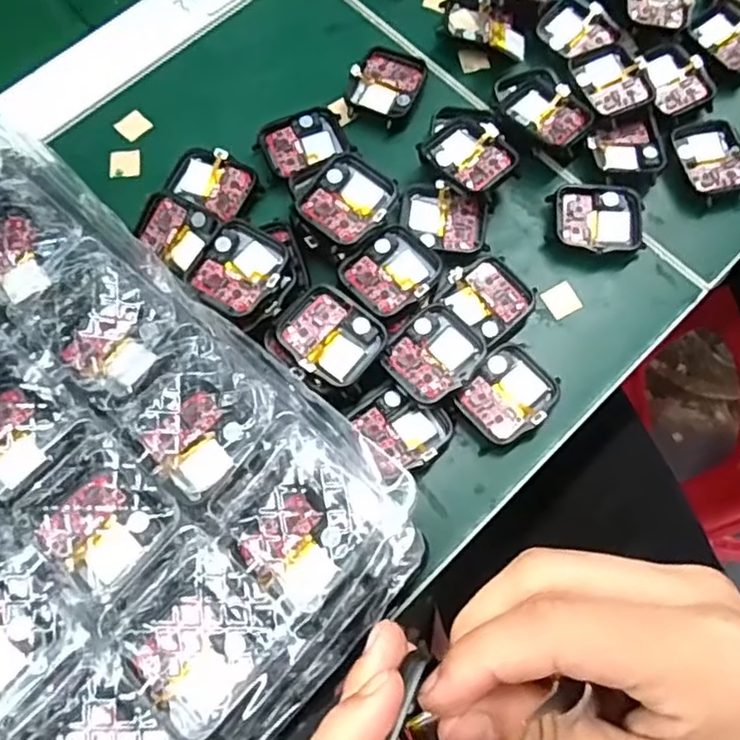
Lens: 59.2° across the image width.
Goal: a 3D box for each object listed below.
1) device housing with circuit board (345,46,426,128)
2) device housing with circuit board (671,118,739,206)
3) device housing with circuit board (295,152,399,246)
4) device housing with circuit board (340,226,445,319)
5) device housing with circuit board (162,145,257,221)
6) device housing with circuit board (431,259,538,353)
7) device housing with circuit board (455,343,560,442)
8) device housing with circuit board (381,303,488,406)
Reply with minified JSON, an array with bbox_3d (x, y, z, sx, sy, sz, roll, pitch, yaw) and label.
[{"bbox_3d":[0.009,-0.154,0.353,0.035,0.013,0.045,21,72,7],"label":"device housing with circuit board"},{"bbox_3d":[0.179,-0.110,0.341,0.032,0.010,0.047,-15,72,-5],"label":"device housing with circuit board"},{"bbox_3d":[-0.011,-0.081,0.307,0.038,0.009,0.040,37,77,6],"label":"device housing with circuit board"},{"bbox_3d":[0.011,-0.045,0.309,0.041,0.013,0.039,-38,75,-12],"label":"device housing with circuit board"},{"bbox_3d":[-0.080,-0.096,0.334,0.042,0.010,0.034,29,73,10],"label":"device housing with circuit board"},{"bbox_3d":[0.057,-0.033,0.313,0.037,0.011,0.036,-40,75,-12],"label":"device housing with circuit board"},{"bbox_3d":[0.064,0.012,0.298,0.041,0.010,0.035,-43,76,-13],"label":"device housing with circuit board"},{"bbox_3d":[0.029,-0.006,0.298,0.041,0.011,0.037,-37,75,-12],"label":"device housing with circuit board"}]

